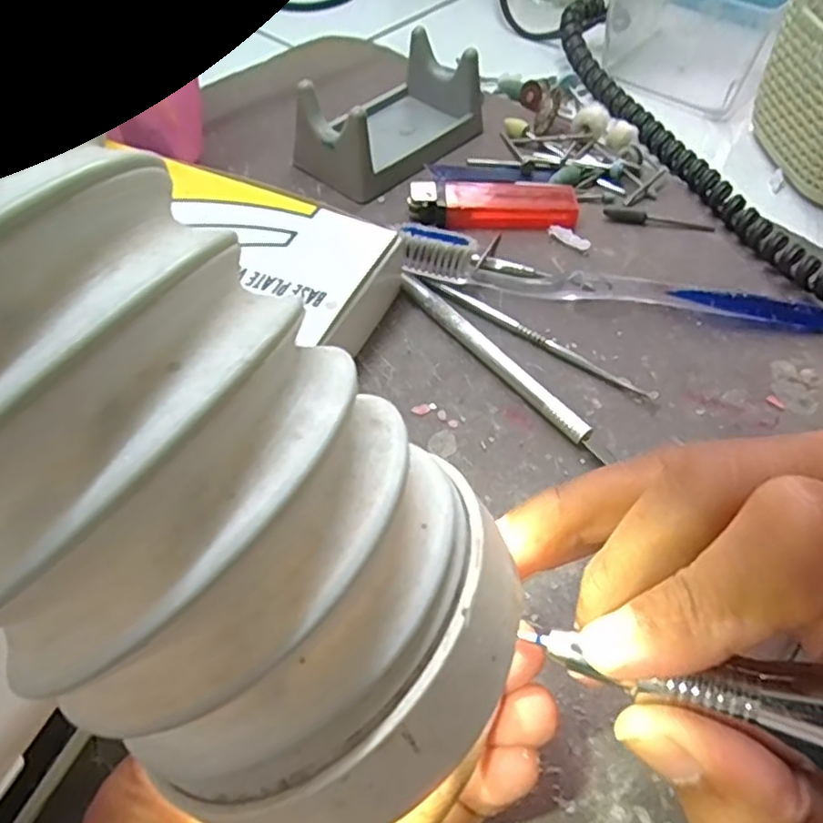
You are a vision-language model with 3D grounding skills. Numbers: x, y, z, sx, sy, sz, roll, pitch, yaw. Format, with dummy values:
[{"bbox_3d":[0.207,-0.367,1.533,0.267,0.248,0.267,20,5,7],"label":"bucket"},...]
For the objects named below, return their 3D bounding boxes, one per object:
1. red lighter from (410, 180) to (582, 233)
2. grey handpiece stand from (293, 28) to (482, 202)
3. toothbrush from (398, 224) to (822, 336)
[{"bbox_3d":[0.039,-0.099,0.311,0.078,0.010,0.024,1,53,-1],"label":"red lighter"},{"bbox_3d":[-0.010,-0.153,0.336,0.058,0.041,0.096,33,59,21],"label":"grey handpiece stand"},{"bbox_3d":[0.086,-0.055,0.274,0.178,0.024,0.021,5,53,2],"label":"toothbrush"}]

